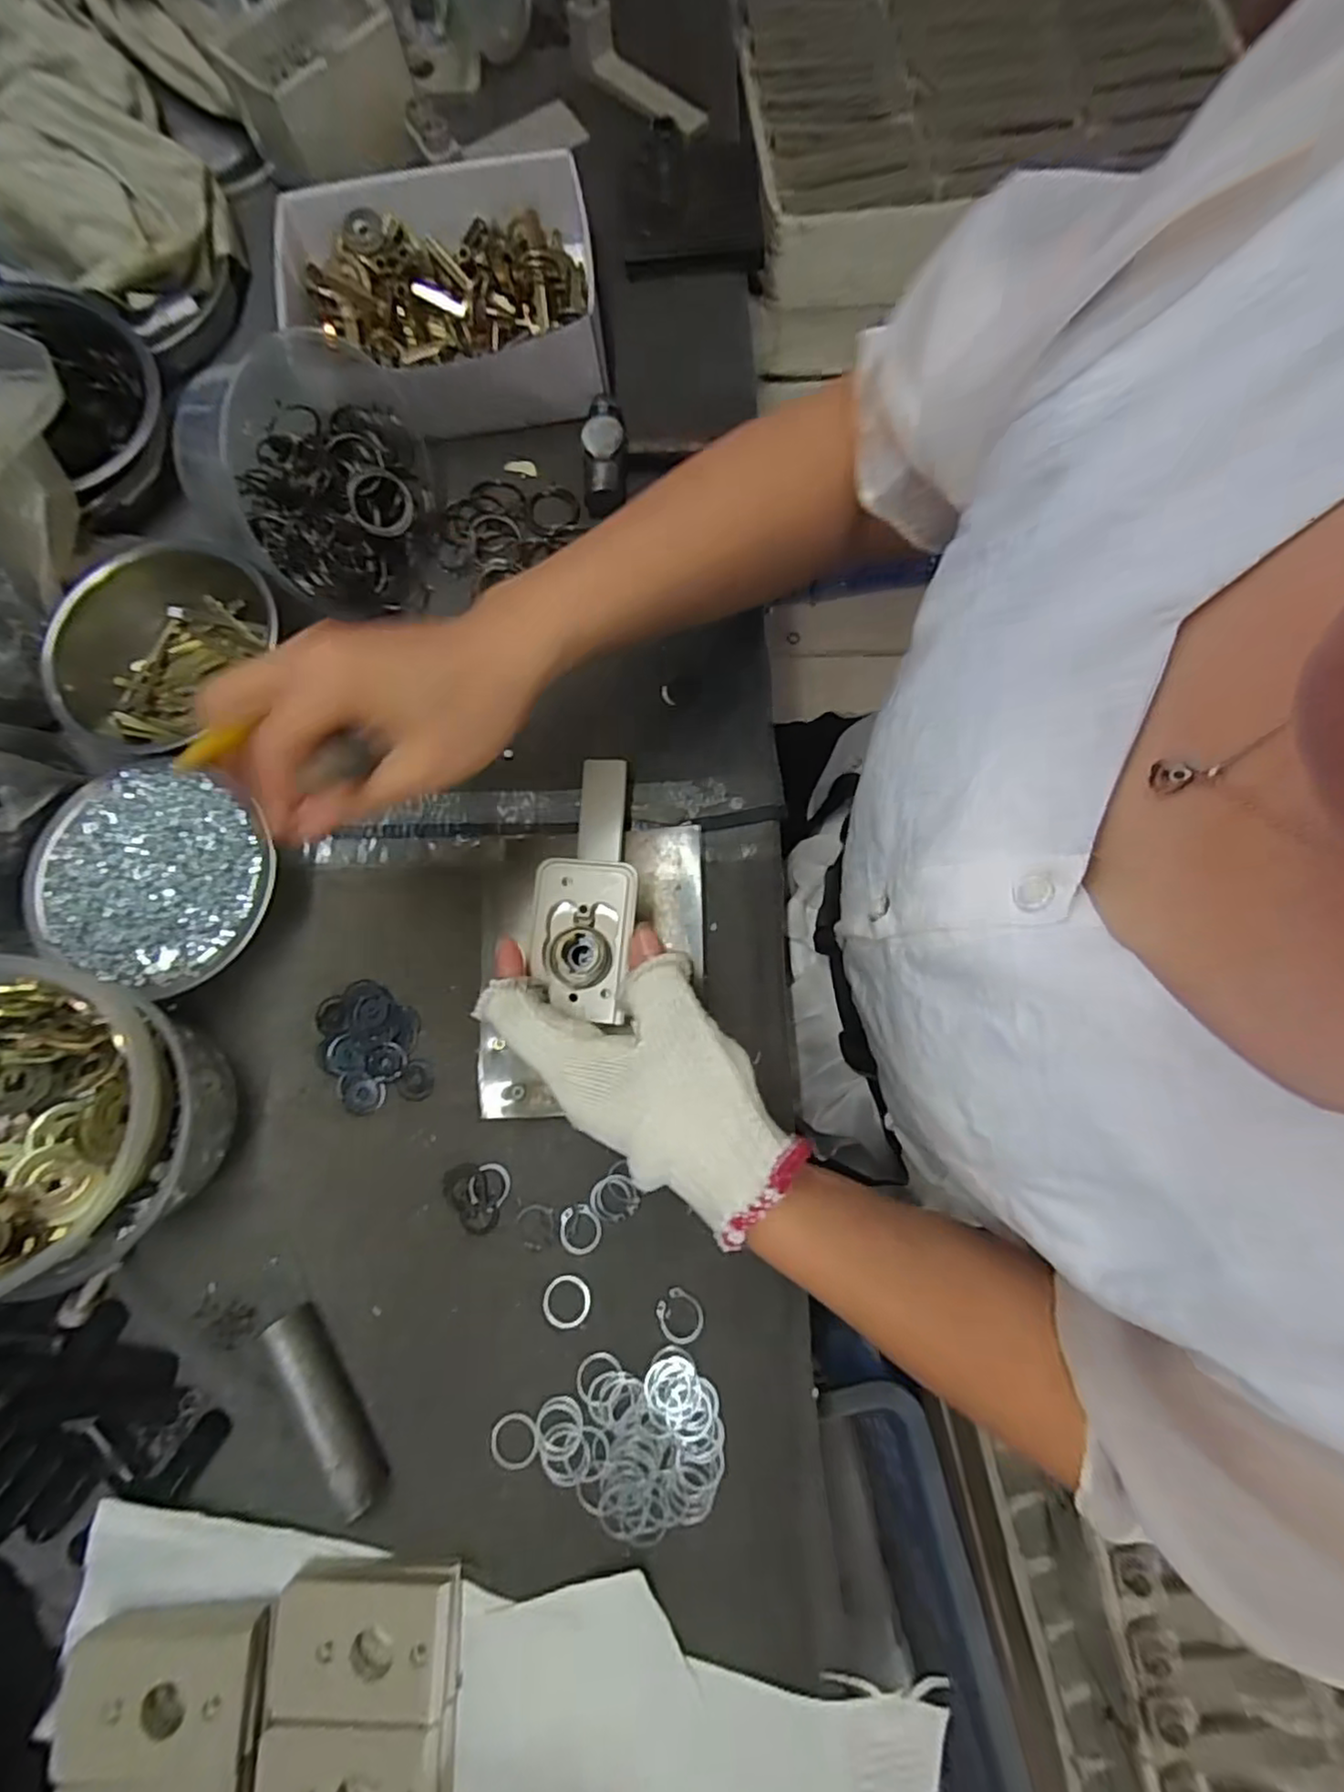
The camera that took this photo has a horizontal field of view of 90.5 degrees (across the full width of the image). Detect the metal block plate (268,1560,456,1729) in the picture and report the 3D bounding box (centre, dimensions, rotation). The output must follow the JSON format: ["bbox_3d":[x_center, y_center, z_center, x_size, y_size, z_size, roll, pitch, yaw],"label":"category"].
[{"bbox_3d":[-0.139,0.339,0.305,0.081,0.017,0.051,-2,77,-1],"label":"metal block plate"}]

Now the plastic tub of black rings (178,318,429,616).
[{"bbox_3d":[-0.210,-0.254,0.407,0.137,0.073,0.140,0,77,-1],"label":"plastic tub of black rings"}]

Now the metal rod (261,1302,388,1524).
[{"bbox_3d":[-0.168,0.249,0.328,0.019,0.027,0.094,-33,80,-7],"label":"metal rod"}]

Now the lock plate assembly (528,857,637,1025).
[{"bbox_3d":[-0.043,0.020,0.326,0.048,0.016,0.074,4,77,0],"label":"lock plate assembly"}]

